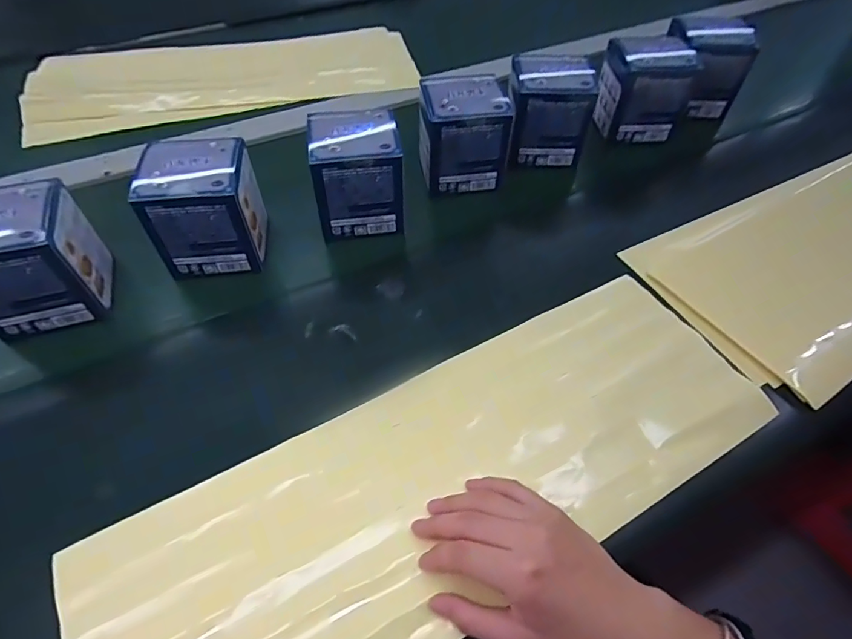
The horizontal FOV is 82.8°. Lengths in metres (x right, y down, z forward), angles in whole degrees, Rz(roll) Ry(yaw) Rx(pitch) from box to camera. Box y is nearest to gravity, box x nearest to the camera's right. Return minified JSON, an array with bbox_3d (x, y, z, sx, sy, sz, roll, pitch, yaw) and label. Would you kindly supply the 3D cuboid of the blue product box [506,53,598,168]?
[{"bbox_3d":[0.137,-0.238,0.544,0.087,0.089,0.086,2,54,3],"label":"blue product box"}]

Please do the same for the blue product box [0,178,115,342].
[{"bbox_3d":[-0.318,-0.051,0.385,0.079,0.095,0.079,-14,55,-9],"label":"blue product box"}]

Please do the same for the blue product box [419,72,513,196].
[{"bbox_3d":[0.038,-0.197,0.513,0.087,0.091,0.080,-4,54,-1],"label":"blue product box"}]

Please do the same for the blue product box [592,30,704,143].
[{"bbox_3d":[0.256,-0.273,0.567,0.091,0.093,0.076,3,54,4],"label":"blue product box"}]

